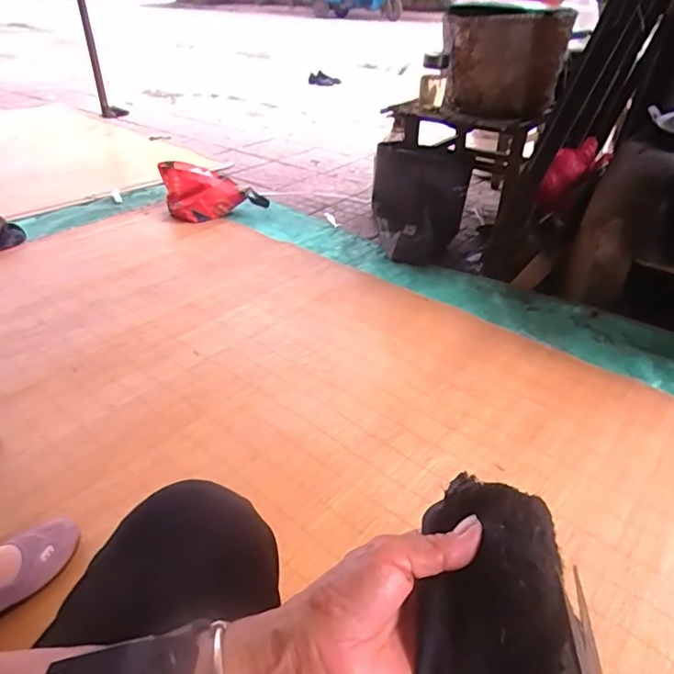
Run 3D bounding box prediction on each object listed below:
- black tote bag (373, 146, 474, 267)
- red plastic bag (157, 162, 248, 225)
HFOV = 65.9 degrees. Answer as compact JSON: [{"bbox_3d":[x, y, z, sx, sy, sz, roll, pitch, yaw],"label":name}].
[{"bbox_3d":[0.255,-0.431,1.616,0.273,0.302,0.254,11,37,15],"label":"black tote bag"},{"bbox_3d":[-0.471,-0.515,1.819,0.227,0.168,0.189,-29,44,-35],"label":"red plastic bag"}]

